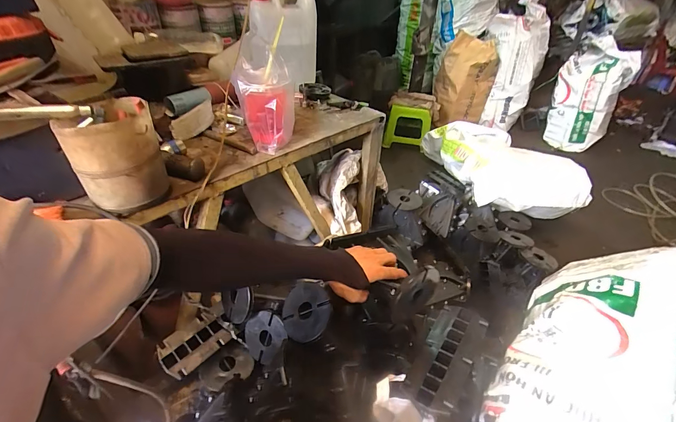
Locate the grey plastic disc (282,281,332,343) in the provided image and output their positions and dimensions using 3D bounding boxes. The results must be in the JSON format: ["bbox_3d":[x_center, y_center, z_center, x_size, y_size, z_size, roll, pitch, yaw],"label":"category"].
[{"bbox_3d":[-0.062,0.199,0.657,0.113,0.015,0.105,-10,66,25],"label":"grey plastic disc"}]

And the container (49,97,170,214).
[{"bbox_3d":[-0.365,-0.096,0.548,0.122,0.141,0.134,-18,42,-26],"label":"container"}]

